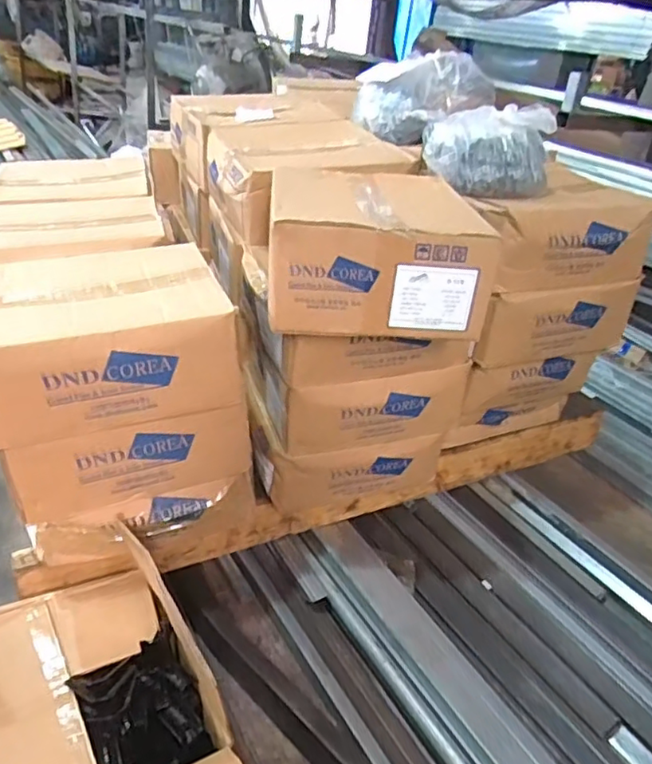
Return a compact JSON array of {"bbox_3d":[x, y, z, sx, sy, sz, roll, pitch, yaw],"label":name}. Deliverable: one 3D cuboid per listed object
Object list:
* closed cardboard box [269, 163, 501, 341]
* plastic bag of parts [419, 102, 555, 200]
[{"bbox_3d":[0.060,-0.198,0.848,0.273,0.131,0.308,3,31,-7],"label":"closed cardboard box"},{"bbox_3d":[0.267,-0.380,0.979,0.211,0.115,0.120,7,30,-1],"label":"plastic bag of parts"}]

